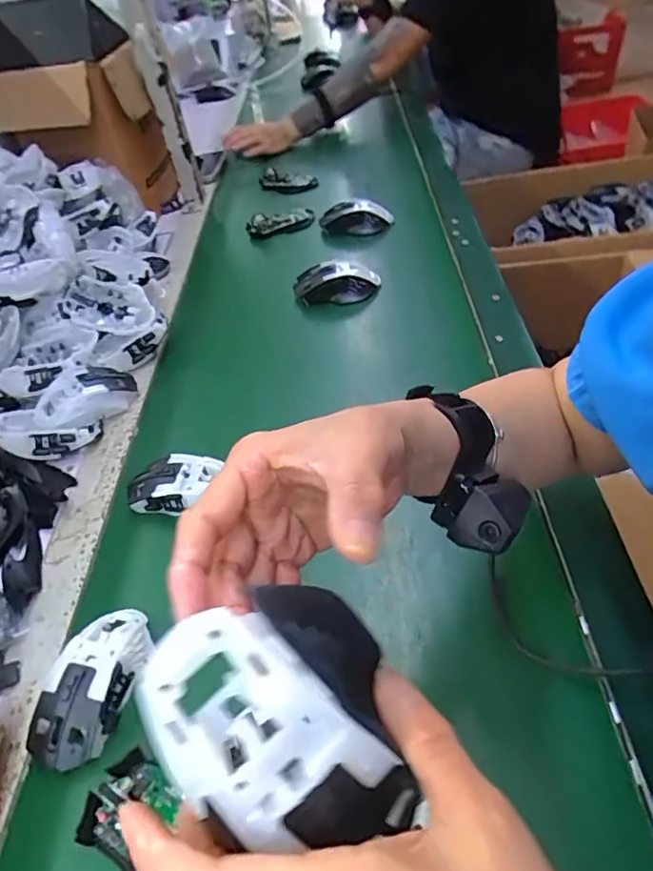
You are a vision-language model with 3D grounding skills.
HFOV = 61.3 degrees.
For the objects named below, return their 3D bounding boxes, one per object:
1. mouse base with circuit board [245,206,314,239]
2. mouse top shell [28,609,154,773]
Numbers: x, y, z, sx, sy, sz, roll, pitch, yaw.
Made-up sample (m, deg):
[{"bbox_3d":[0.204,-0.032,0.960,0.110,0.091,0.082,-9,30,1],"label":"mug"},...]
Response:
[{"bbox_3d":[-0.077,-0.354,0.916,0.117,0.014,0.055,-17,46,-13],"label":"mouse base with circuit board"},{"bbox_3d":[-0.174,0.182,0.411,0.059,0.042,0.113,8,46,12],"label":"mouse top shell"}]

